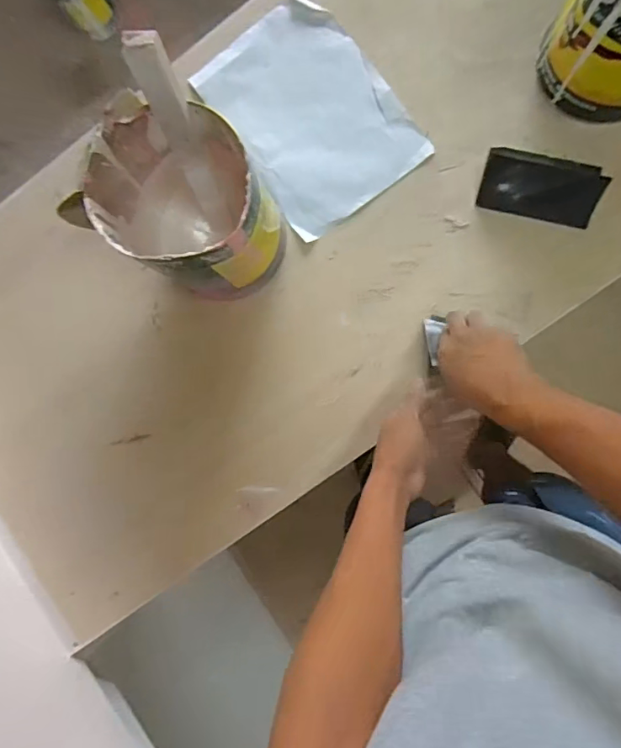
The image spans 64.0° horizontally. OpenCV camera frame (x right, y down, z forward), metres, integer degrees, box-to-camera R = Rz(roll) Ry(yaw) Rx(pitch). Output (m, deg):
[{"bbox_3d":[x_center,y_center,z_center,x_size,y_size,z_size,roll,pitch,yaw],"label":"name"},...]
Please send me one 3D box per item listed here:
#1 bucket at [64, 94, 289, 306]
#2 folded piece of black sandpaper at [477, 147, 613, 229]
[{"bbox_3d":[-0.129,-0.188,0.583,0.180,0.204,0.159,31,95,6],"label":"bucket"},{"bbox_3d":[0.287,-0.237,0.615,0.137,0.036,0.078,16,93,7],"label":"folded piece of black sandpaper"}]

